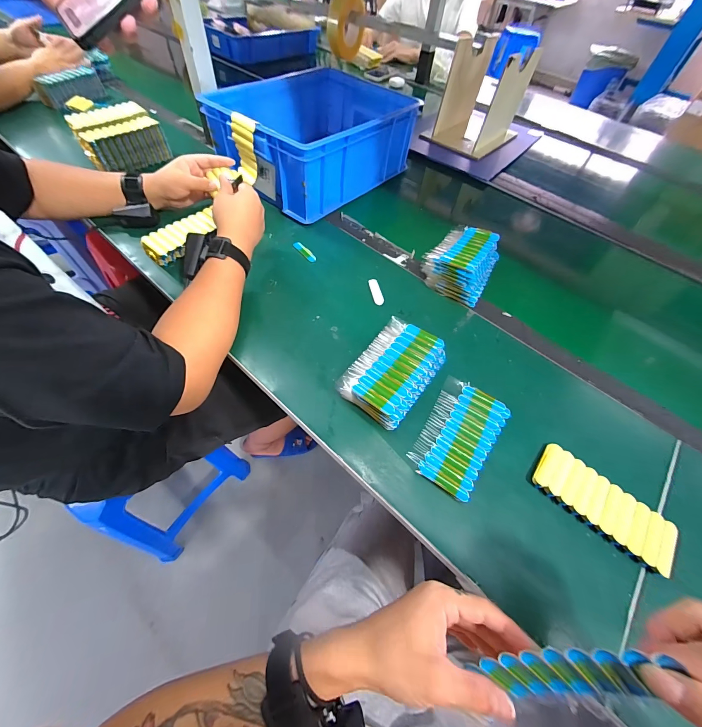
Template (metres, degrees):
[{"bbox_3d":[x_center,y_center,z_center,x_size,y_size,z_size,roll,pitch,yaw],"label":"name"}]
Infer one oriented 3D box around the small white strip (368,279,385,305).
[{"bbox_3d":[0.044,-0.125,0.537,0.018,0.004,0.060,-8,59,-8],"label":"small white strip"}]

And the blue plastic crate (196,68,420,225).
[{"bbox_3d":[-0.067,-0.520,0.697,0.291,0.133,0.411,34,63,16],"label":"blue plastic crate"}]

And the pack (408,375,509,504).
[{"bbox_3d":[0.142,0.091,0.406,0.088,0.008,0.150,32,62,15],"label":"pack"}]

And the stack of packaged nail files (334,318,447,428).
[{"bbox_3d":[0.061,0.006,0.434,0.097,0.044,0.150,35,63,17],"label":"stack of packaged nail files"}]

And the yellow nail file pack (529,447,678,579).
[{"bbox_3d":[0.298,0.165,0.361,0.153,0.015,0.065,37,63,18],"label":"yellow nail file pack"}]

